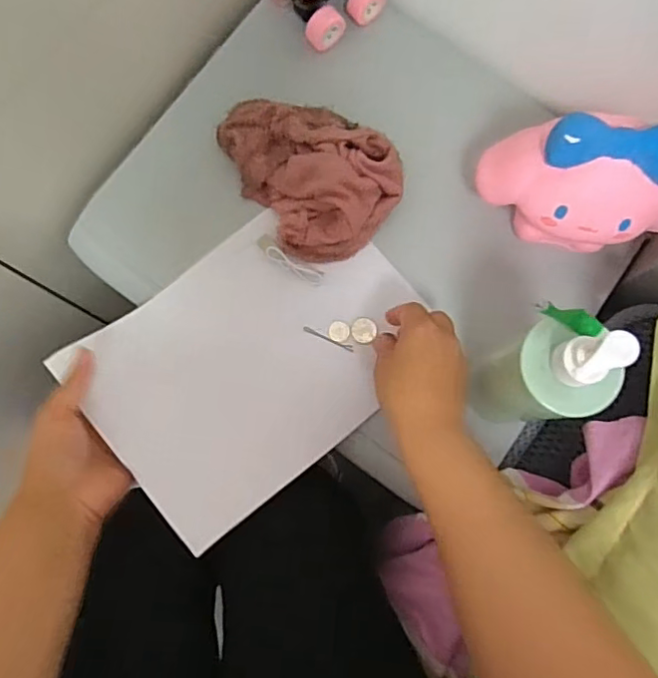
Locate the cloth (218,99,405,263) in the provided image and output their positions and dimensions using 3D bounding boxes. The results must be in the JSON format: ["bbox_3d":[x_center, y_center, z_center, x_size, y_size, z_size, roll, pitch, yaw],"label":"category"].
[{"bbox_3d":[-0.019,-0.155,0.518,0.162,0.053,0.123,41,82,5],"label":"cloth"}]

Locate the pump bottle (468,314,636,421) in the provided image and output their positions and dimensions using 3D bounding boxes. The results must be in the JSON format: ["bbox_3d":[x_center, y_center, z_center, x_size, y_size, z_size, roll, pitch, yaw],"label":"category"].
[{"bbox_3d":[0.156,0.031,0.418,0.069,0.208,0.069,1,81,-2],"label":"pump bottle"}]

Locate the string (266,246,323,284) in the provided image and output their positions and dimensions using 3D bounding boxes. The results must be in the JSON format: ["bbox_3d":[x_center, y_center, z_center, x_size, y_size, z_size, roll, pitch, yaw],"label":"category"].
[{"bbox_3d":[-0.032,-0.067,0.523,0.057,0.007,0.012,30,81,3],"label":"string"}]

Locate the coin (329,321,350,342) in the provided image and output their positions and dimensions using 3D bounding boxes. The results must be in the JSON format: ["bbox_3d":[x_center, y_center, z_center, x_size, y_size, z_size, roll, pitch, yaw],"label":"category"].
[{"bbox_3d":[0.009,-0.007,0.519,0.018,0.004,0.018,0,81,-2],"label":"coin"}]

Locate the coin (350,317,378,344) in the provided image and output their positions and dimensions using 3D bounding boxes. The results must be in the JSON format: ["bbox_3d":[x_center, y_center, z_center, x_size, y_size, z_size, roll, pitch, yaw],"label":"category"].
[{"bbox_3d":[0.032,-0.007,0.518,0.023,0.004,0.024,6,86,5],"label":"coin"}]

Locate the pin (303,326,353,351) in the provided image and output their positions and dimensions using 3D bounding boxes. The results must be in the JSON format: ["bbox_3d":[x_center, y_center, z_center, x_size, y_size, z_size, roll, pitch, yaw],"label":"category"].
[{"bbox_3d":[0.000,0.000,0.519,0.048,0.004,0.006,24,81,2],"label":"pin"}]

